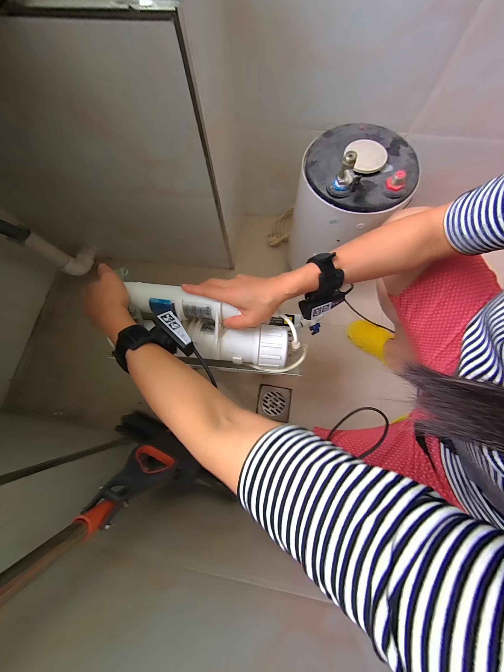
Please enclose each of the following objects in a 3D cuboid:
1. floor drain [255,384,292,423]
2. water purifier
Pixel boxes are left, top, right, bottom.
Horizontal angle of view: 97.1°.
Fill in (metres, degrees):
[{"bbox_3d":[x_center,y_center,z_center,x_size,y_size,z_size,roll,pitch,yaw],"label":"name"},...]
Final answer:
[{"bbox_3d":[0.069,0.206,0.695,0.101,0.004,0.097,10,75,5],"label":"floor drain"},{"bbox_3d":[-0.062,-0.006,0.375,0.327,0.086,0.111,22,76,-5],"label":"water purifier"}]

